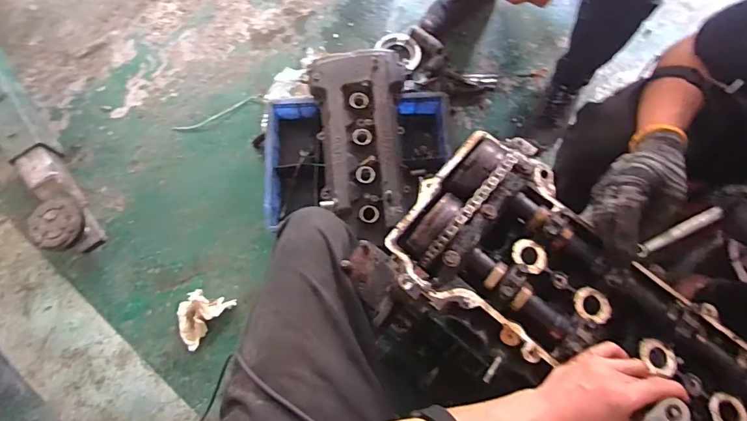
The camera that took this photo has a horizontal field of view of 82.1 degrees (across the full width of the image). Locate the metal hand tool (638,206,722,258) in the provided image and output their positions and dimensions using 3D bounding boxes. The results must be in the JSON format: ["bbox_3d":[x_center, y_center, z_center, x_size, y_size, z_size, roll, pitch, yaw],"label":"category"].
[{"bbox_3d":[0.341,0.026,0.486,0.102,0.013,0.013,-25,75,-6],"label":"metal hand tool"}]

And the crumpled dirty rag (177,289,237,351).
[{"bbox_3d":[-0.397,0.236,0.976,0.091,0.043,0.132,38,79,11],"label":"crumpled dirty rag"}]

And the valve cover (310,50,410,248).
[{"bbox_3d":[-0.026,-0.154,0.916,0.207,0.078,0.410,-5,76,2],"label":"valve cover"}]

